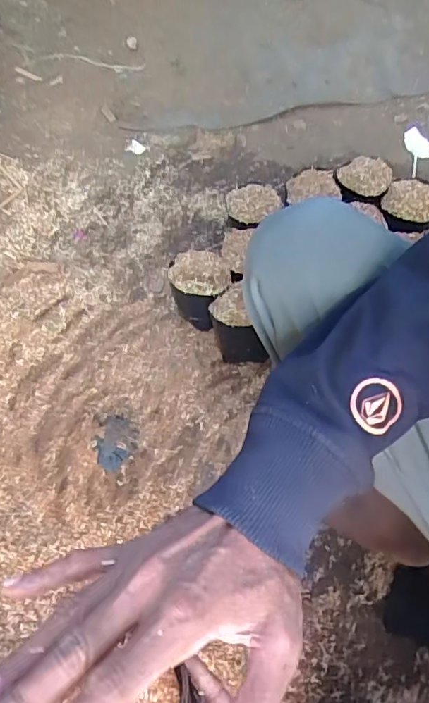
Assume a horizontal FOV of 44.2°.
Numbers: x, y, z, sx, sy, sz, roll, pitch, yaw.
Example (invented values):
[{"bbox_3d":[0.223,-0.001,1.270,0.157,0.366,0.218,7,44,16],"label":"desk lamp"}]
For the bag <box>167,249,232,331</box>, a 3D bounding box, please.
[{"bbox_3d":[-0.021,-0.092,0.856,0.099,0.116,0.097,3,62,7],"label":"bag"}]

